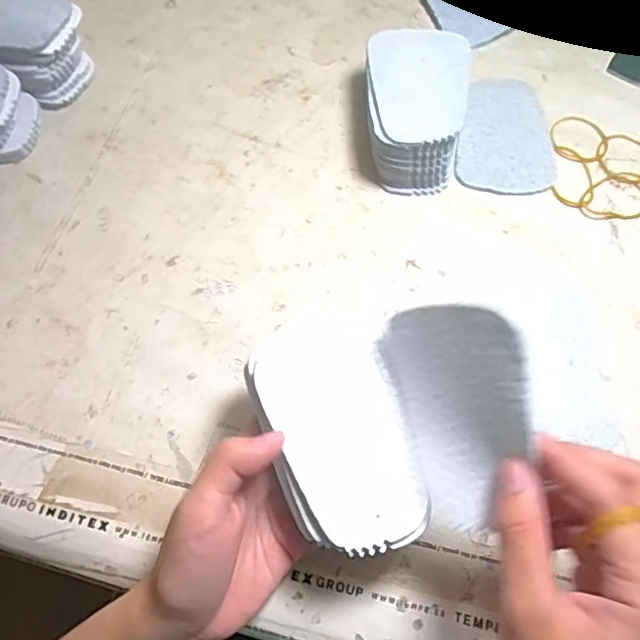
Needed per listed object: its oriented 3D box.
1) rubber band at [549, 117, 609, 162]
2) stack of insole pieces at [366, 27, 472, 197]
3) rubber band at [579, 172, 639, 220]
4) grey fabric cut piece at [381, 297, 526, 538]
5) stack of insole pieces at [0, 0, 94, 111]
[{"bbox_3d":[0.187,-0.132,0.405,0.042,0.004,0.043,0,67,0],"label":"rubber band"},{"bbox_3d":[0.064,-0.146,0.390,0.065,0.047,0.106,7,67,3],"label":"stack of insole pieces"},{"bbox_3d":[0.204,-0.086,0.389,0.048,0.004,0.037,2,72,3],"label":"rubber band"},{"bbox_3d":[0.062,0.039,0.240,0.011,0.068,0.094,-17,84,-40],"label":"grey fabric cut piece"},{"bbox_3d":[-0.221,-0.195,0.400,0.109,0.065,0.074,22,69,9],"label":"stack of insole pieces"}]

